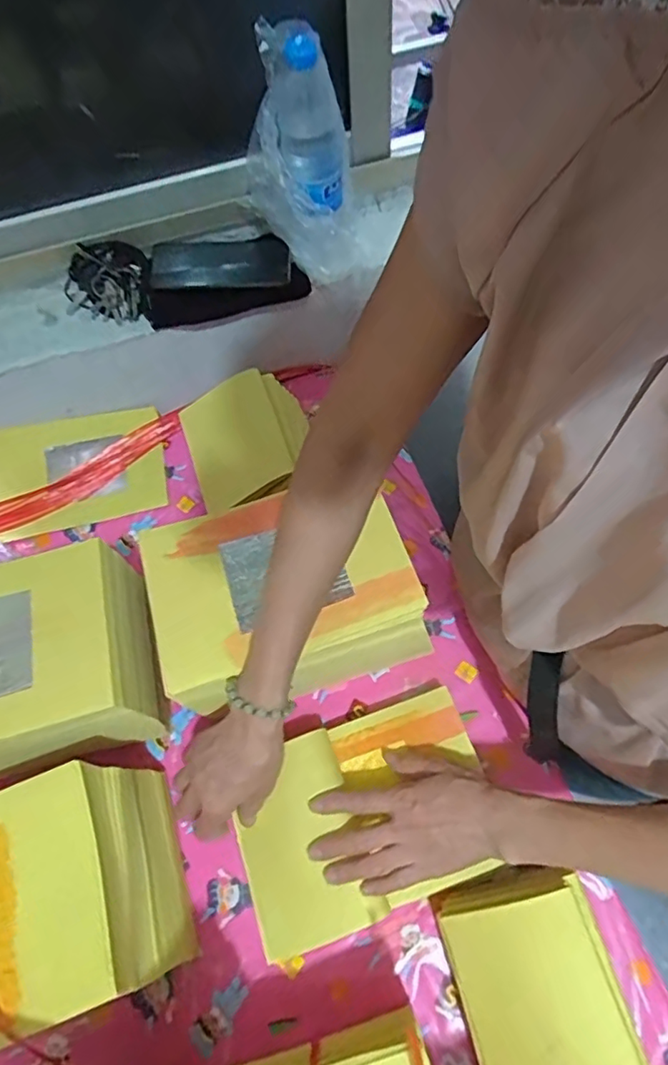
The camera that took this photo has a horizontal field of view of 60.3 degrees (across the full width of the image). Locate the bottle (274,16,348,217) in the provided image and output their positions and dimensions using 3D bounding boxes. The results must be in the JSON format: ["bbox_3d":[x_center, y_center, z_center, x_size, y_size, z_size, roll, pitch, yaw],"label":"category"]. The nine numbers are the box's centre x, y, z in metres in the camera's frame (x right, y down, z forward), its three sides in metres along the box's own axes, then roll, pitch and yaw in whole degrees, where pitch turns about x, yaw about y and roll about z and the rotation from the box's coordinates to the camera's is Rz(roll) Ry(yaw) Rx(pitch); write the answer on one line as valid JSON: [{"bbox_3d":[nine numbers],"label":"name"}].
[{"bbox_3d":[-0.023,-0.428,0.607,0.067,0.159,0.054,-3,62,2],"label":"bottle"}]

